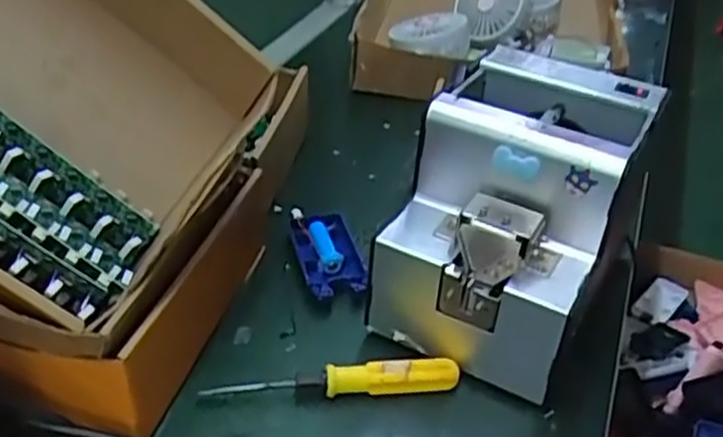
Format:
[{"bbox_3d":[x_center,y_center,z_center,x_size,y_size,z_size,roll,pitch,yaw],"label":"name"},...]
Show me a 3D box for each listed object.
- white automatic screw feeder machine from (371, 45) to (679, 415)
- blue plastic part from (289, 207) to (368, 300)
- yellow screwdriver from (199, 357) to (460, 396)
[{"bbox_3d":[0.105,-0.002,0.506,0.133,0.152,0.175,19,38,23],"label":"white automatic screw feeder machine"},{"bbox_3d":[-0.026,0.025,0.566,0.041,0.023,0.092,-9,36,-15],"label":"blue plastic part"},{"bbox_3d":[-0.016,0.098,0.464,0.152,0.022,0.015,-2,34,-5],"label":"yellow screwdriver"}]

